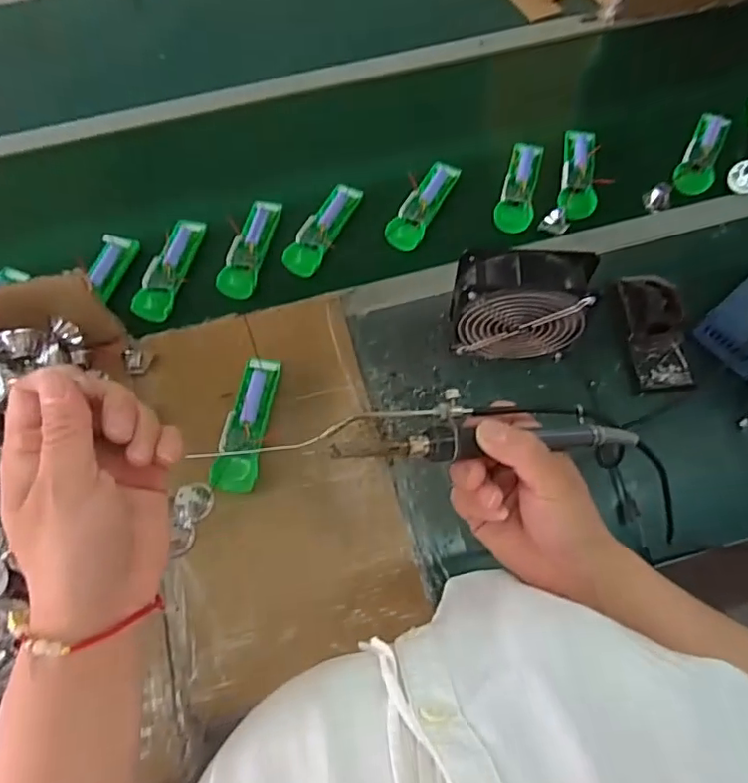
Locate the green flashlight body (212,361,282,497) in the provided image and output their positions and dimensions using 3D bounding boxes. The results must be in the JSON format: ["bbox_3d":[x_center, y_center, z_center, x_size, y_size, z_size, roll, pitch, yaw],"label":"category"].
[{"bbox_3d":[-0.154,0.037,0.679,0.051,0.027,0.168,6,65,4],"label":"green flashlight body"}]

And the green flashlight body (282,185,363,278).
[{"bbox_3d":[-0.075,-0.233,0.805,0.050,0.032,0.153,27,69,13],"label":"green flashlight body"}]

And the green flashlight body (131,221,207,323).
[{"bbox_3d":[-0.287,-0.176,0.781,0.049,0.024,0.165,12,66,6],"label":"green flashlight body"}]

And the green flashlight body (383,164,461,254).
[{"bbox_3d":[0.071,-0.271,0.814,0.050,0.027,0.159,29,69,14],"label":"green flashlight body"}]

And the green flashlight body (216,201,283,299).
[{"bbox_3d":[-0.174,-0.204,0.792,0.047,0.026,0.165,14,66,7],"label":"green flashlight body"}]

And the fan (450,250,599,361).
[{"bbox_3d":[0.171,-0.096,0.680,0.153,0.165,0.057,4,65,3],"label":"fan"}]

